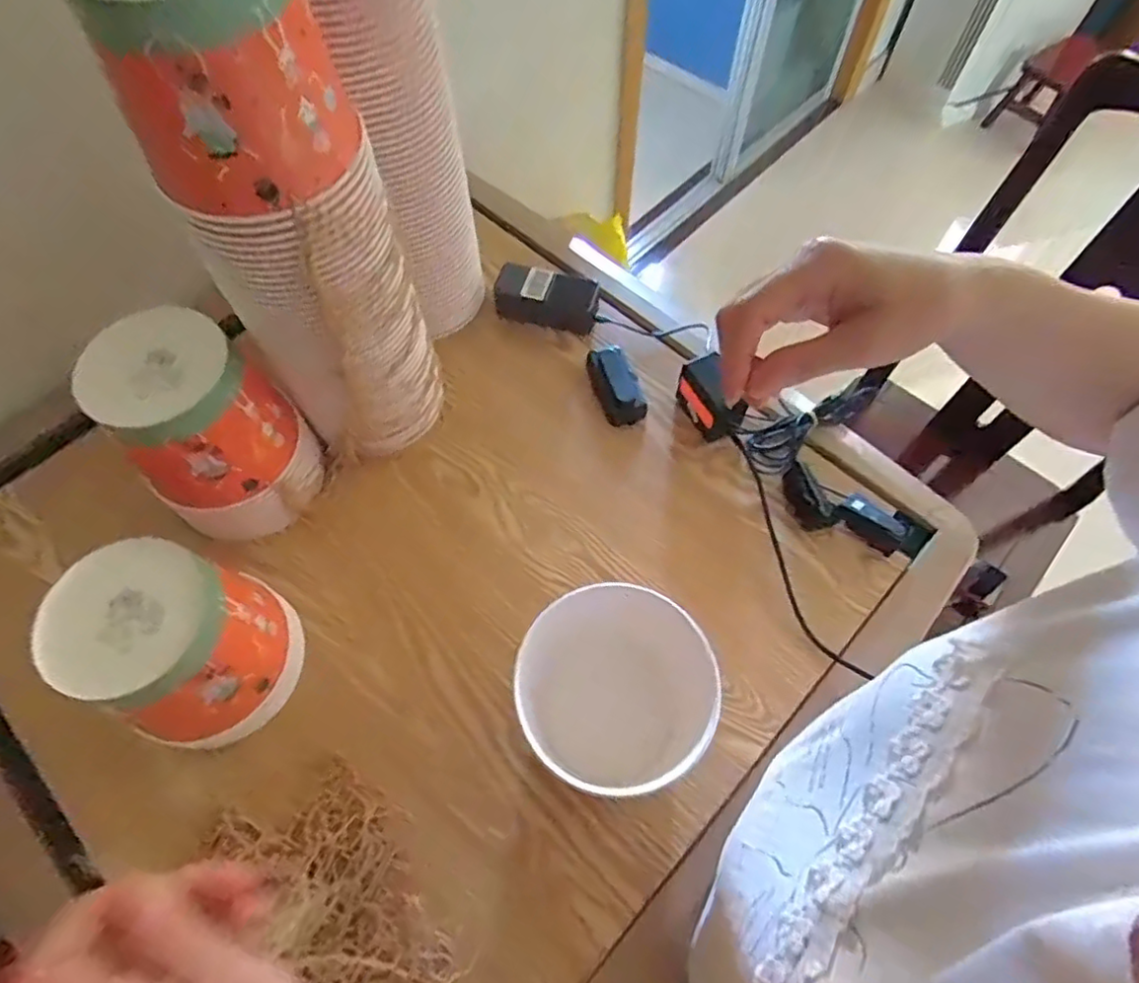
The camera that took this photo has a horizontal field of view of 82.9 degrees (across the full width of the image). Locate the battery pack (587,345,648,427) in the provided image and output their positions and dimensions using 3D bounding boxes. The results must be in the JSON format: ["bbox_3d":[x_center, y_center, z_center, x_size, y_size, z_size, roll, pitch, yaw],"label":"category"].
[{"bbox_3d":[0.057,-0.133,0.798,0.055,0.031,0.112,-18,63,-10],"label":"battery pack"}]

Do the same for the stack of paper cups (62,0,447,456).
[{"bbox_3d":[-0.225,-0.203,0.571,0.134,0.458,0.143,20,63,10],"label":"stack of paper cups"}]

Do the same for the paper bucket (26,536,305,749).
[{"bbox_3d":[-0.329,0.134,0.557,0.129,0.189,0.130,0,61,0],"label":"paper bucket"}]

